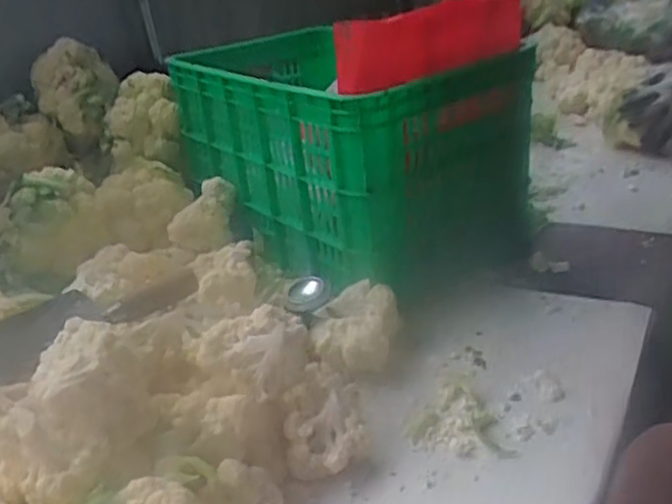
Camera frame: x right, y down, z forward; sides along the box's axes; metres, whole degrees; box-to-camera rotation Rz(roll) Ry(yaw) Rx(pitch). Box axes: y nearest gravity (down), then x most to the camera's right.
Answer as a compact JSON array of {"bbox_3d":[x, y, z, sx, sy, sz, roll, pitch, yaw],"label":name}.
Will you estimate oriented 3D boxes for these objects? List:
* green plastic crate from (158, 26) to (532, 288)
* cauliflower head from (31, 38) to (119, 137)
[{"bbox_3d":[0.001,-0.184,1.094,0.347,0.276,0.566,-25,33,-31],"label":"green plastic crate"},{"bbox_3d":[-0.450,-0.286,1.179,0.119,0.138,0.093,0,27,16],"label":"cauliflower head"}]

